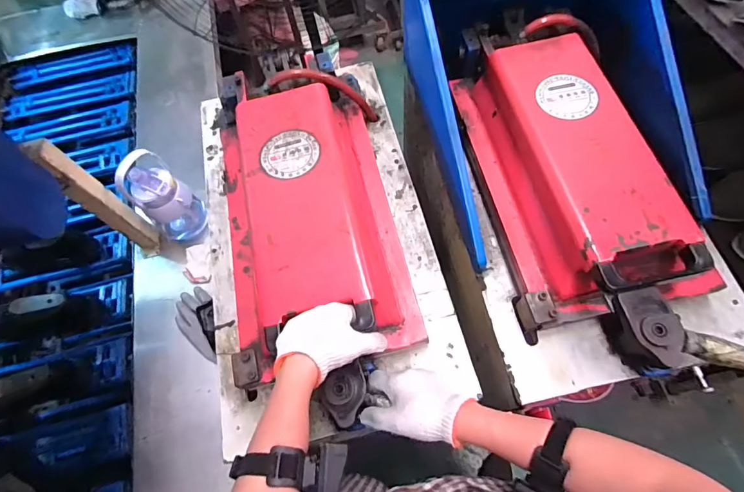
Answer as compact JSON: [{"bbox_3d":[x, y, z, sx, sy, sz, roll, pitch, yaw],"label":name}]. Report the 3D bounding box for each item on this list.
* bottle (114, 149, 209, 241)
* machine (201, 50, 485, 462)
[{"bbox_3d":[-0.439,-0.101,0.862,0.090,0.236,0.107,41,75,16],"label":"bottle"},{"bbox_3d":[-0.105,-0.061,0.699,0.385,0.162,0.671,-13,68,-3],"label":"machine"}]

